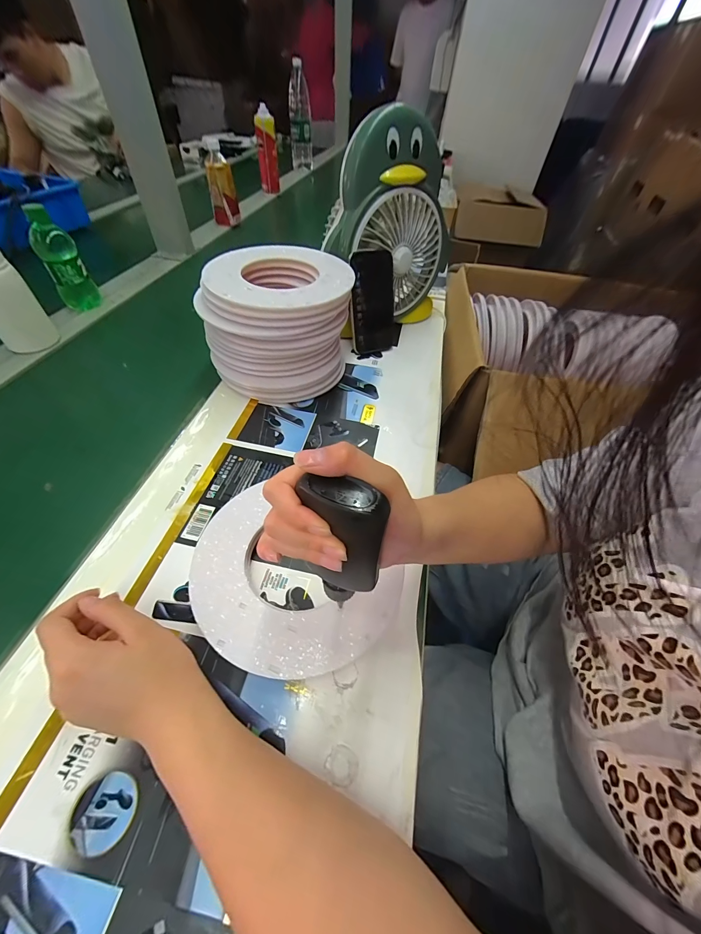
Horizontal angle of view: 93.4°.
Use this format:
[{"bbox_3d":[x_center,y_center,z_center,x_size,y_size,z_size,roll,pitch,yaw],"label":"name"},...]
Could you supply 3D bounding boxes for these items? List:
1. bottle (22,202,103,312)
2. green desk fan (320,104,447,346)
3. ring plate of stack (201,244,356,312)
[{"bbox_3d":[-0.508,-0.359,0.589,0.062,0.151,0.049,-29,58,-26],"label":"bottle"},{"bbox_3d":[0.069,-0.378,0.555,0.247,0.286,0.109,-22,55,-22],"label":"green desk fan"},{"bbox_3d":[-0.091,-0.250,0.429,0.186,0.014,0.173,2,50,-3],"label":"ring plate of stack"}]

